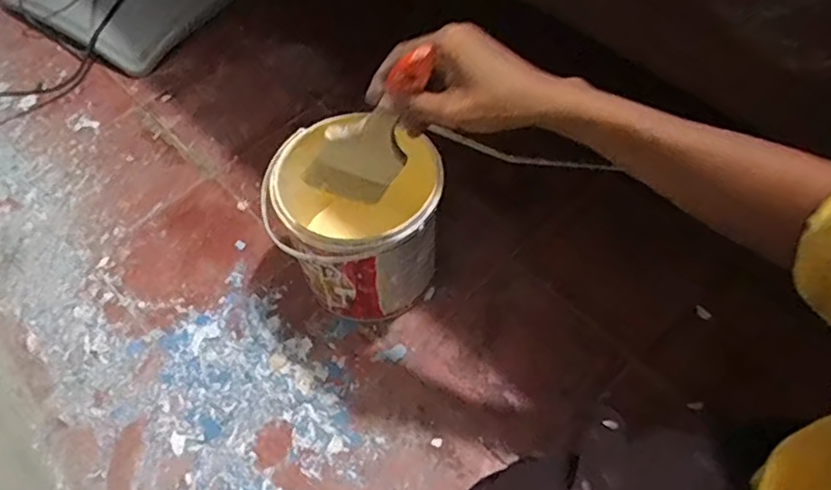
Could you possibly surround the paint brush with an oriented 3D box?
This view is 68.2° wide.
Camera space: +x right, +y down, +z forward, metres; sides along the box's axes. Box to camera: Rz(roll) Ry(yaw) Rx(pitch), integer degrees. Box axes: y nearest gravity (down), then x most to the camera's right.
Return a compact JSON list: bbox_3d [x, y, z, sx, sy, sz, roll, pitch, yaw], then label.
[{"bbox_3d":[-0.033,-0.091,0.504,0.070,0.189,0.014,18,57,-17],"label":"paint brush"}]

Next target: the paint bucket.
[{"bbox_3d":[-0.068,-0.020,0.731,0.186,0.185,0.170,0,58,1],"label":"paint bucket"}]

